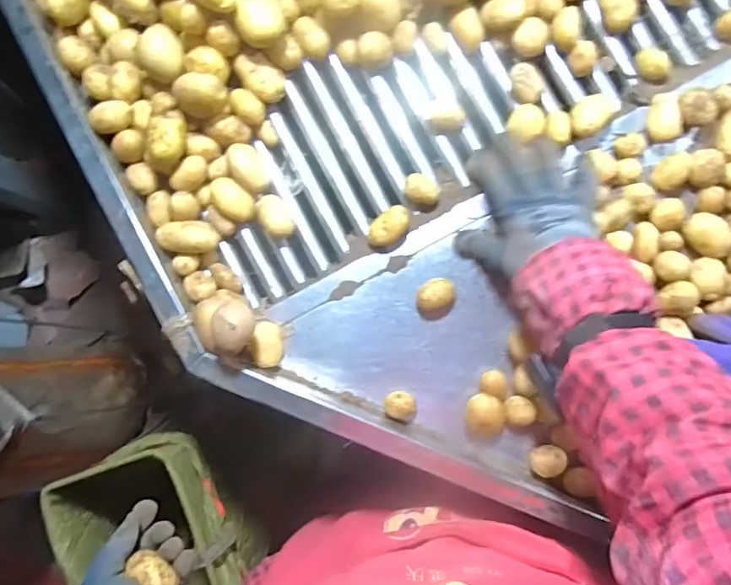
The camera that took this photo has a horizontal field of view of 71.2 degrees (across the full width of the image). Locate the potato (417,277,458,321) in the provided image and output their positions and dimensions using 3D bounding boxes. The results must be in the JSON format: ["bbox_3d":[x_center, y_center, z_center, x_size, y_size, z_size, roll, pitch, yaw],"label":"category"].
[{"bbox_3d":[0.079,0.006,0.563,0.039,0.026,0.048,41,90,8],"label":"potato"}]

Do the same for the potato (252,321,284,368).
[{"bbox_3d":[-0.108,0.058,0.566,0.029,0.035,0.048,-3,85,5],"label":"potato"}]

